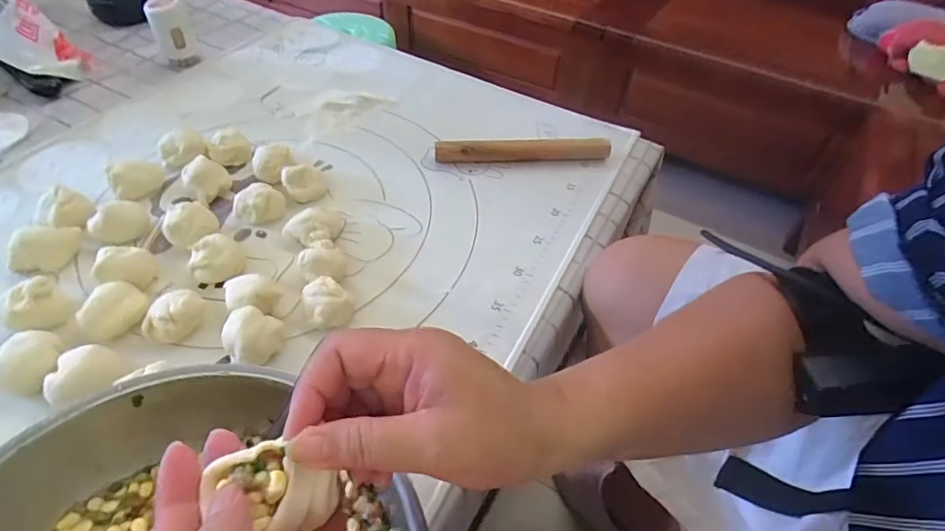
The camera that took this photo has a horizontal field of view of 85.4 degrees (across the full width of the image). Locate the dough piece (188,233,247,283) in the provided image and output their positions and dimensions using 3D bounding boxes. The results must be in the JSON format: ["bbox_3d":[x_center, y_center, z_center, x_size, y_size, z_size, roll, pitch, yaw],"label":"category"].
[{"bbox_3d":[-0.236,-0.007,0.473,0.041,0.033,0.040,-5,48,-9],"label":"dough piece"}]

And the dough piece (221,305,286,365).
[{"bbox_3d":[-0.176,0.057,0.414,0.044,0.033,0.044,2,47,-2],"label":"dough piece"}]

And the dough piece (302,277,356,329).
[{"bbox_3d":[-0.128,0.034,0.448,0.037,0.027,0.042,-25,54,-24],"label":"dough piece"}]

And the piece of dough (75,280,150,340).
[{"bbox_3d":[-0.305,0.037,0.435,0.037,0.029,0.050,34,54,24],"label":"piece of dough"}]

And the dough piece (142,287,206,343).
[{"bbox_3d":[-0.250,0.043,0.429,0.048,0.028,0.035,-25,54,-24],"label":"dough piece"}]

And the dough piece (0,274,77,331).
[{"bbox_3d":[-0.361,0.037,0.426,0.048,0.036,0.047,34,54,24],"label":"dough piece"}]

